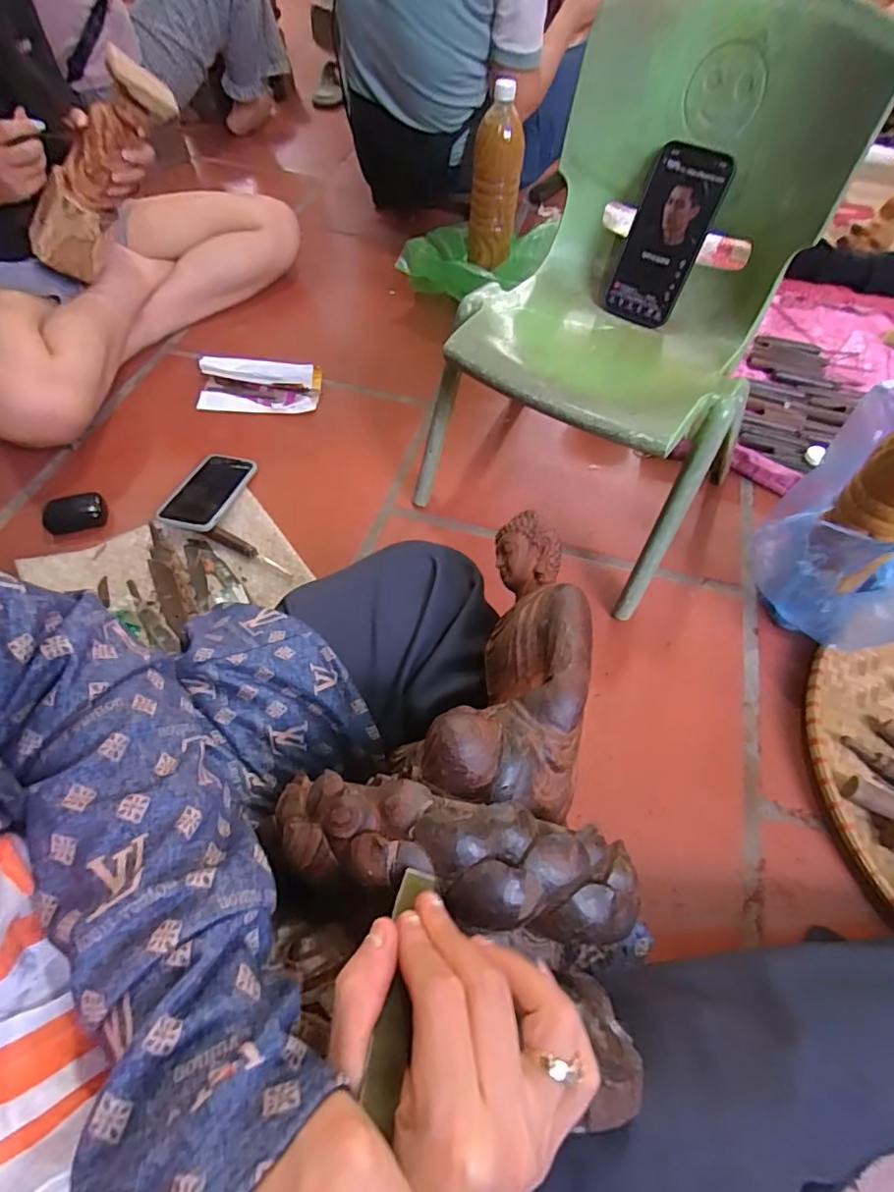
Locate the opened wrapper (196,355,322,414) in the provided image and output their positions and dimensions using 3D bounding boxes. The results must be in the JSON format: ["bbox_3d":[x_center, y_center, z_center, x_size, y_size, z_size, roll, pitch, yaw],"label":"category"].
[{"bbox_3d":[-0.319,-0.357,0.931,0.204,0.031,0.115,2,58,0],"label":"opened wrapper"}]

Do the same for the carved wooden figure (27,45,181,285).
[{"bbox_3d":[-0.498,-0.591,0.779,0.327,0.087,0.071,-32,53,30],"label":"carved wooden figure"}]

